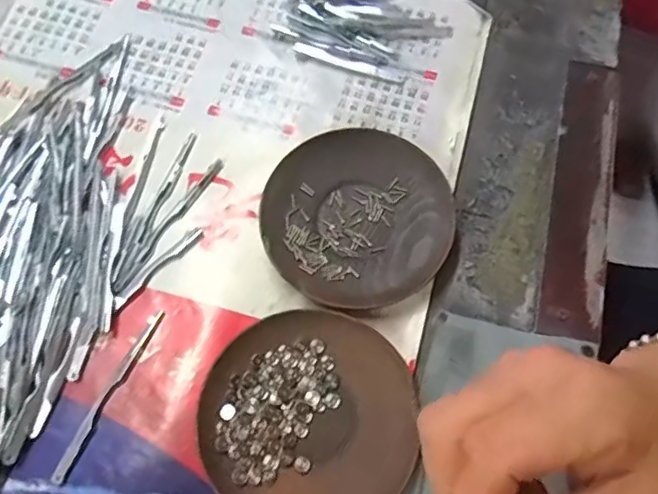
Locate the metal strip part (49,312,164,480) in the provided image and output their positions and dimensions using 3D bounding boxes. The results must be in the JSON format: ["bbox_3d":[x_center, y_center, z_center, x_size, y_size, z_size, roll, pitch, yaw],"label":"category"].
[{"bbox_3d":[-0.122,0.081,0.321,0.007,0.004,0.102,26,70,8],"label":"metal strip part"}]

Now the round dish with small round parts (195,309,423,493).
[{"bbox_3d":[-0.011,0.093,0.313,0.113,0.015,0.110,1,68,-1],"label":"round dish with small round parts"}]

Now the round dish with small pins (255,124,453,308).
[{"bbox_3d":[0.017,-0.018,0.357,0.114,0.017,0.111,1,68,-1],"label":"round dish with small pins"}]

